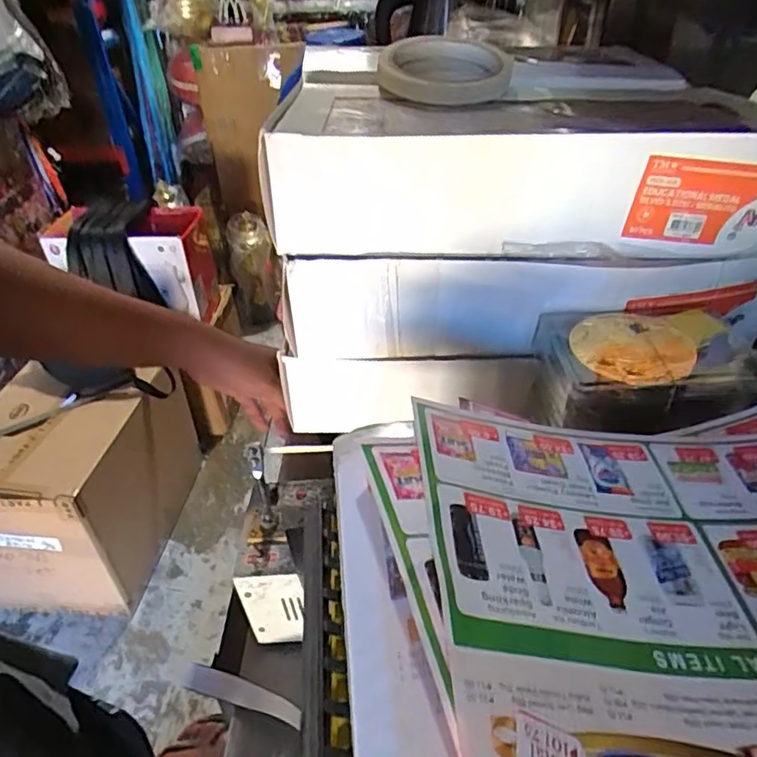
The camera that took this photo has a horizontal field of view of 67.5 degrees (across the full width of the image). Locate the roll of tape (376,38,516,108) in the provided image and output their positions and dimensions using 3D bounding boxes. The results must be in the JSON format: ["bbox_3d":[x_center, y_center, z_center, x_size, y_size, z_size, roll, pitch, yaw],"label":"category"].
[{"bbox_3d":[0.049,-0.228,0.418,0.096,0.029,0.098,5,39,8],"label":"roll of tape"}]

